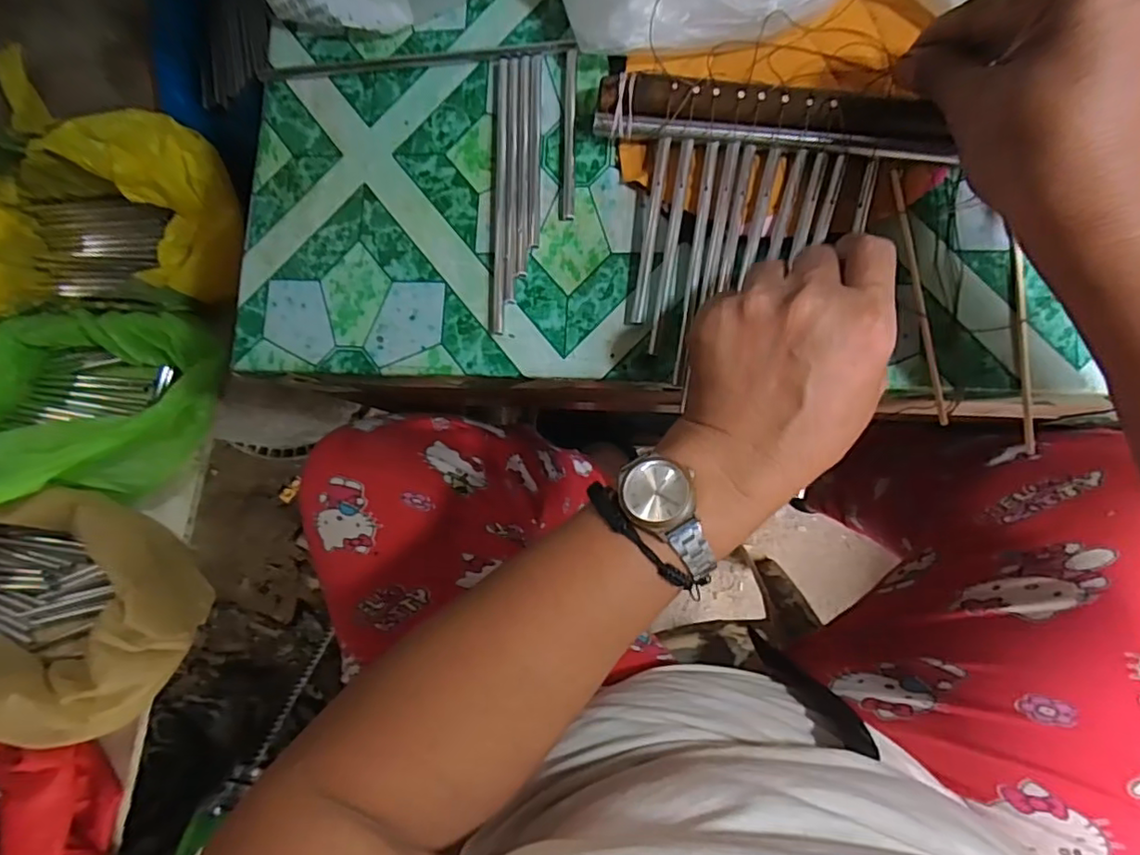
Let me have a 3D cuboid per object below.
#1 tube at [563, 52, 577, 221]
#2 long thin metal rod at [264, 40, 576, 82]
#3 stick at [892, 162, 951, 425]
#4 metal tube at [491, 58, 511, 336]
[{"bbox_3d":[0.000,-0.164,0.333,0.006,0.004,0.097,1,85,8],"label":"tube"},{"bbox_3d":[-0.093,-0.218,0.352,0.191,0.004,0.010,-1,85,8],"label":"long thin metal rod"},{"bbox_3d":[0.174,-0.066,0.296,0.005,0.005,0.130,-8,84,7],"label":"stick"},{"bbox_3d":[-0.039,-0.132,0.333,0.007,0.005,0.159,0,85,8],"label":"metal tube"}]

